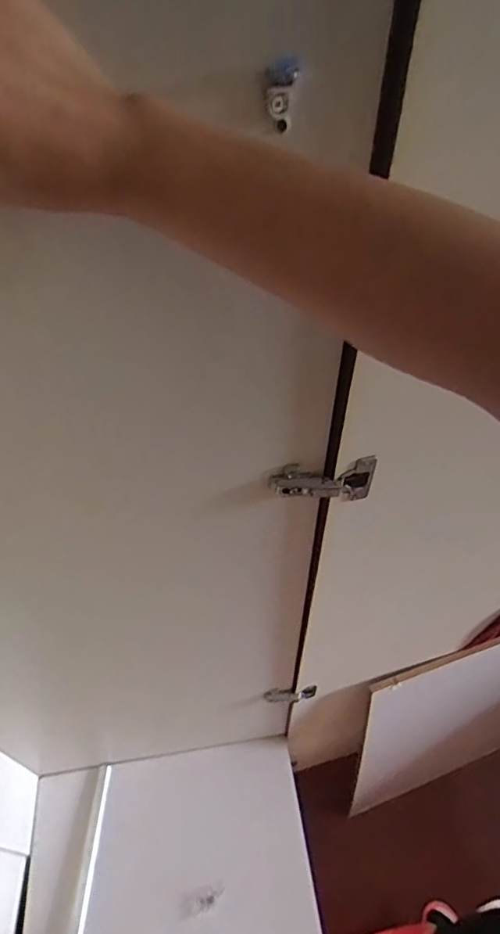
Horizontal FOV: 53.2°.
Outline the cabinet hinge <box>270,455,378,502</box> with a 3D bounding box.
[{"bbox_3d":[0.071,0.018,0.489,0.102,0.053,0.021,-6,49,-4],"label":"cabinet hinge"}]

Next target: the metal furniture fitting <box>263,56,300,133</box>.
[{"bbox_3d":[0.016,-0.188,0.254,0.016,0.031,0.012,0,49,1],"label":"metal furniture fitting"}]

